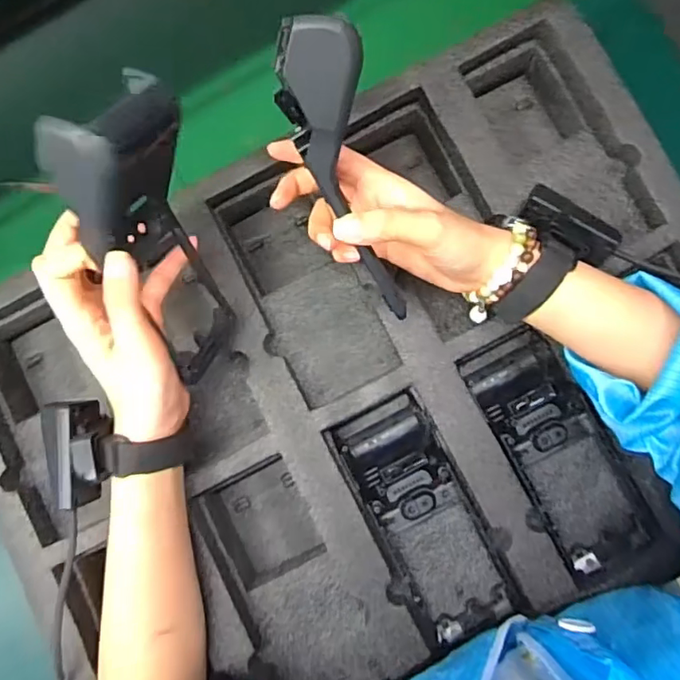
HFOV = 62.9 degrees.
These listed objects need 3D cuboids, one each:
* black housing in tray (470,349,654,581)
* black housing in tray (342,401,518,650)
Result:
[{"bbox_3d":[0.173,0.091,0.450,0.071,0.053,0.169,-29,80,0],"label":"black housing in tray"},{"bbox_3d":[0.064,0.140,0.443,0.073,0.039,0.191,-25,68,1],"label":"black housing in tray"}]

